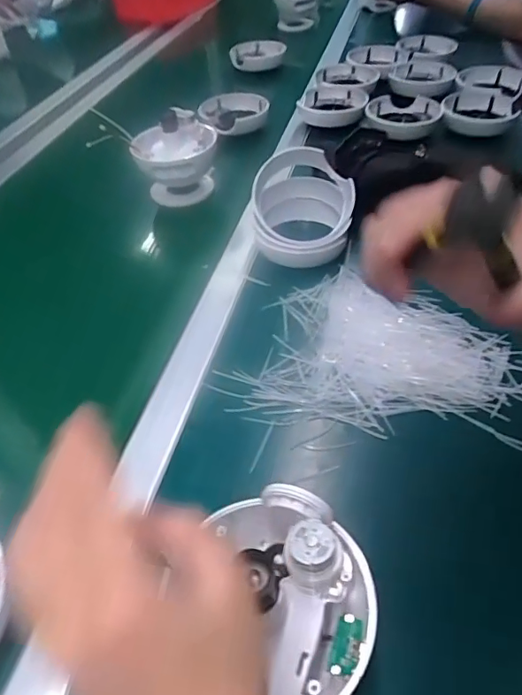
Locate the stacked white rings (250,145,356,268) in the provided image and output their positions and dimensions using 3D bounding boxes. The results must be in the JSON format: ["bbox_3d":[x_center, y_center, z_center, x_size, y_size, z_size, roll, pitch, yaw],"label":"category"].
[{"bbox_3d":[0.049,-0.166,0.602,0.117,0.092,0.117,-2,47,2],"label":"stacked white rings"}]

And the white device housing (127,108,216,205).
[{"bbox_3d":[-0.118,-0.260,0.711,0.109,0.115,0.088,-6,47,-2],"label":"white device housing"}]

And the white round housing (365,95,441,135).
[{"bbox_3d":[0.234,-0.374,0.814,0.114,0.030,0.114,-2,47,2],"label":"white round housing"}]

